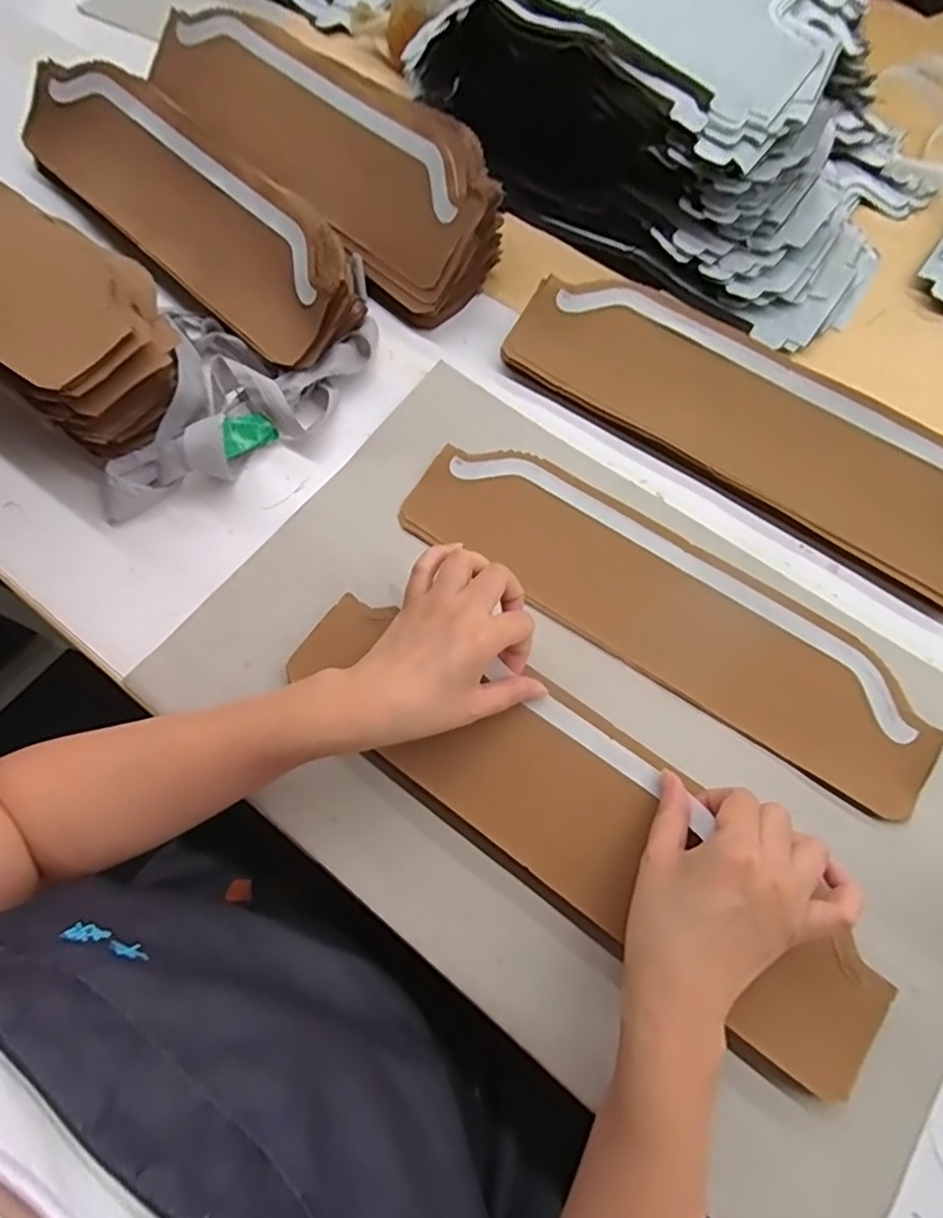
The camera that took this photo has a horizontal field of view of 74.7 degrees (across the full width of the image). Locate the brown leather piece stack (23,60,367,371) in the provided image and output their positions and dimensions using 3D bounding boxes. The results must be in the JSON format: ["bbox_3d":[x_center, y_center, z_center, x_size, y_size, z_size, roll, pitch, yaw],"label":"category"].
[{"bbox_3d":[-0.257,-0.370,0.571,0.418,0.076,0.125,43,106,14],"label":"brown leather piece stack"}]

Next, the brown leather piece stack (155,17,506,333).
[{"bbox_3d":[-0.140,-0.440,0.580,0.147,0.077,0.416,-37,74,-12],"label":"brown leather piece stack"}]

